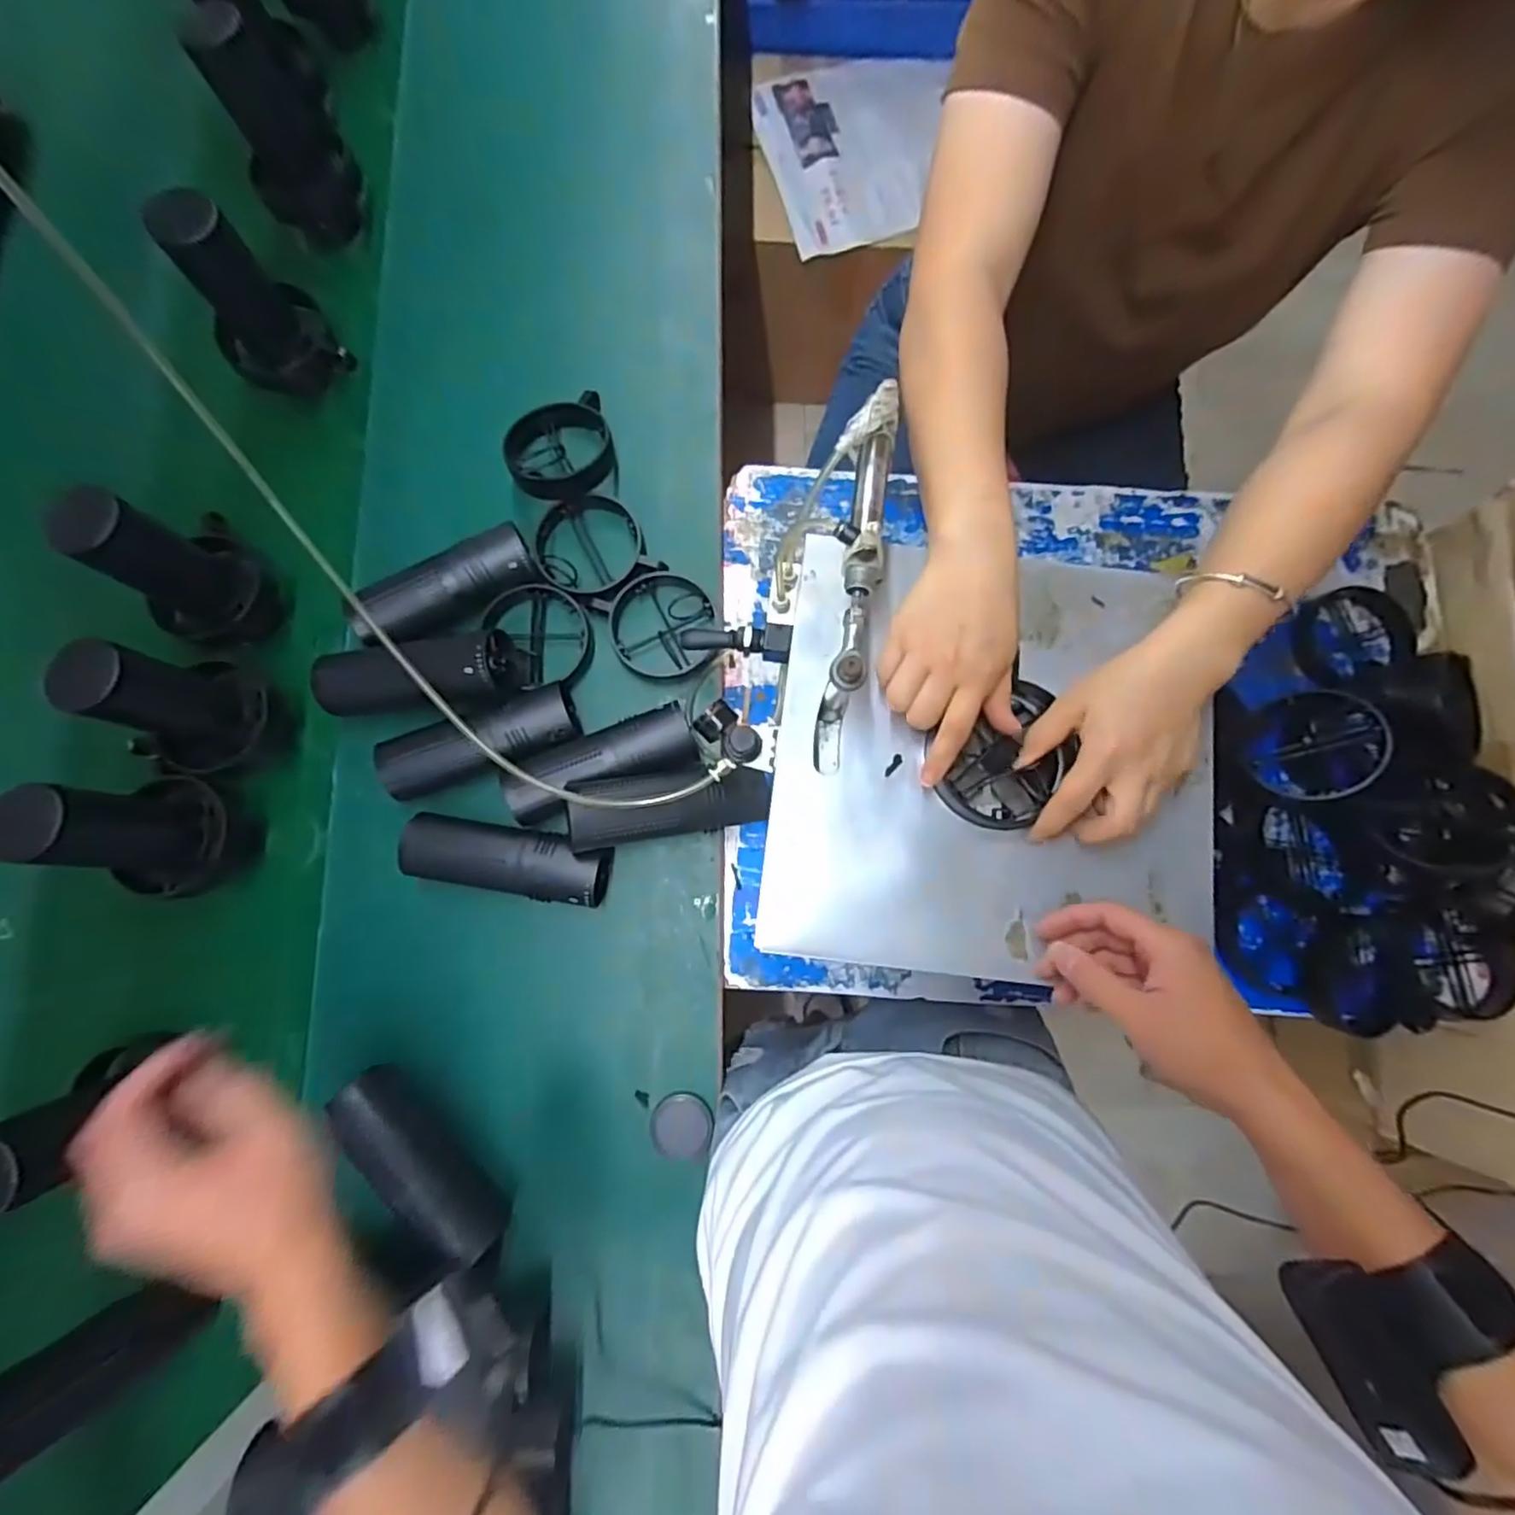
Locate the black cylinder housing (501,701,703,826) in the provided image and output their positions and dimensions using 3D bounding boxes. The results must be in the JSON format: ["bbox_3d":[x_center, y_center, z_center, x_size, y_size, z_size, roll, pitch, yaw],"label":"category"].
[{"bbox_3d":[-0.131,0.007,0.568,0.160,0.046,0.055,-22,82,-4],"label":"black cylinder housing"}]

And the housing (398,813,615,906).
[{"bbox_3d":[-0.207,0.085,0.551,0.158,0.045,0.054,9,81,1],"label":"housing"}]

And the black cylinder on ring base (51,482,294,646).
[{"bbox_3d":[-0.477,-0.153,0.541,0.087,0.149,0.097,33,82,4],"label":"black cylinder on ring base"}]

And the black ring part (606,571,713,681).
[{"bbox_3d":[-0.086,-0.122,0.607,0.094,0.013,0.099,0,81,-1],"label":"black ring part"}]

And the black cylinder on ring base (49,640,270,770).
[{"bbox_3d":[-0.463,-0.041,0.508,0.099,0.140,0.089,17,81,2],"label":"black cylinder on ring base"}]

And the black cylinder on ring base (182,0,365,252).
[{"bbox_3d":[-0.463,-0.605,0.639,0.095,0.174,0.111,-32,83,-6],"label":"black cylinder on ring base"}]

